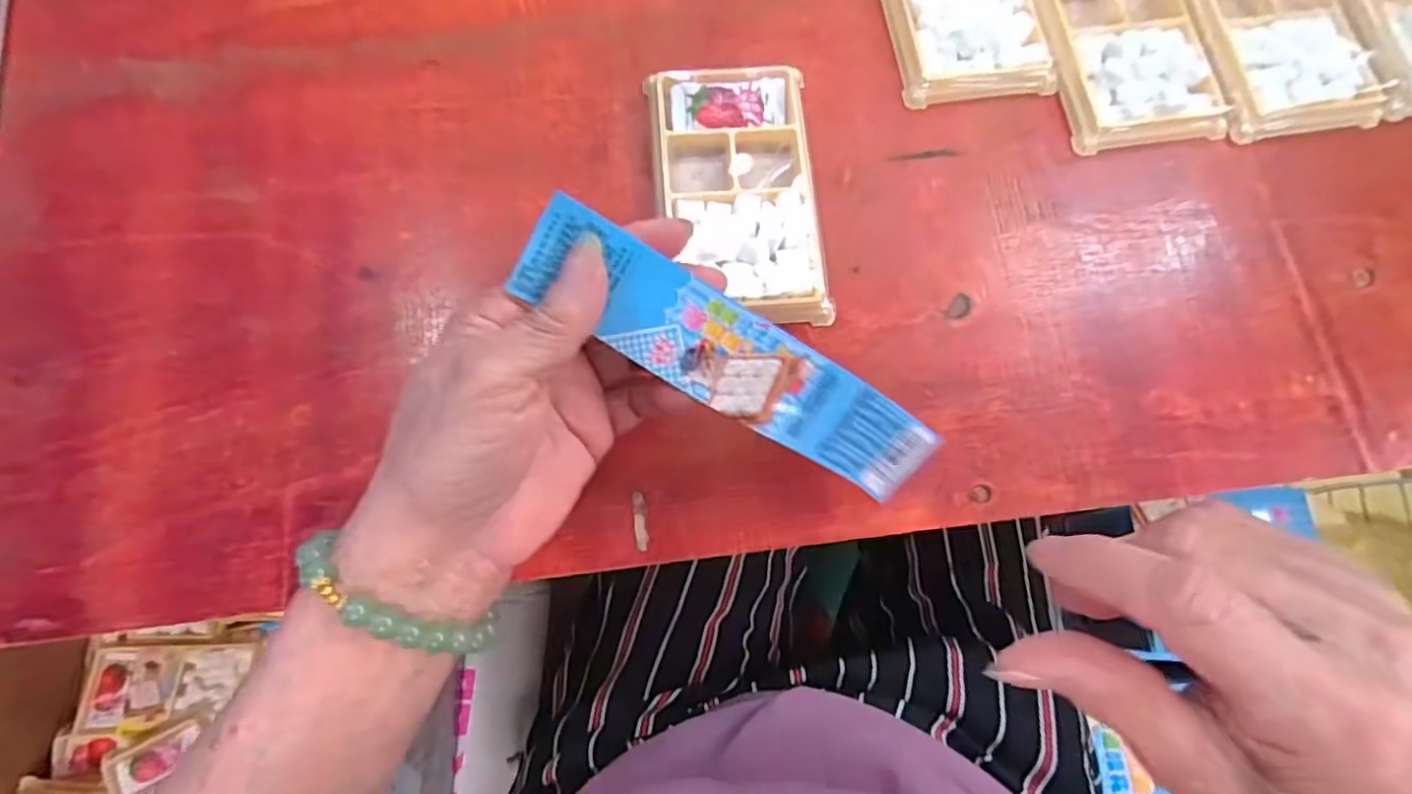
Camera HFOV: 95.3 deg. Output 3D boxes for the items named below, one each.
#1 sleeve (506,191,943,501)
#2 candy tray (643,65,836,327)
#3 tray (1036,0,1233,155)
[{"bbox_3d":[0.012,-0.013,0.236,0.165,0.009,0.036,29,102,-17],"label":"sleeve"},{"bbox_3d":[0.015,-0.098,0.311,0.077,0.015,0.133,-4,77,-3],"label":"candy tray"},{"bbox_3d":[0.216,-0.194,0.334,0.078,0.013,0.131,-10,77,-4],"label":"tray"}]

